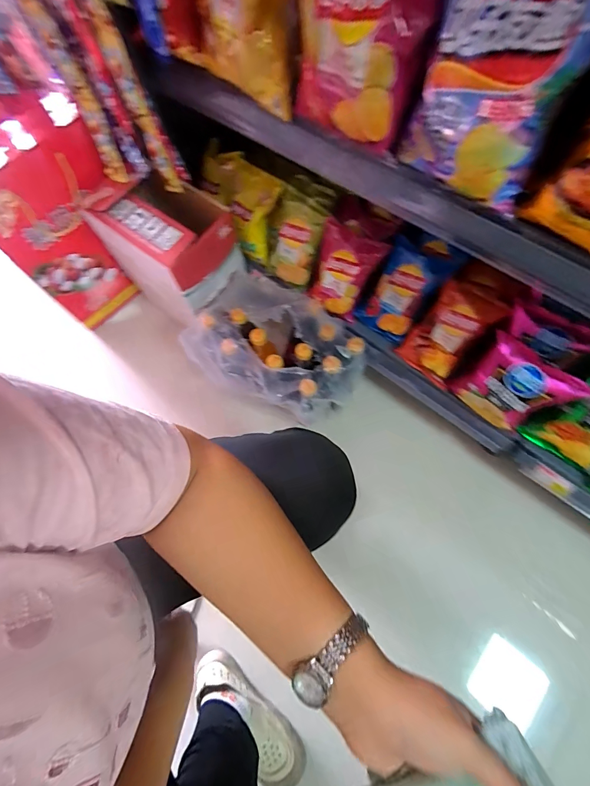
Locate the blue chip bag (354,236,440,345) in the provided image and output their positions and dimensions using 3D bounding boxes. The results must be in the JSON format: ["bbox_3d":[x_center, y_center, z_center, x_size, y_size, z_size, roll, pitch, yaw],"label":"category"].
[{"bbox_3d":[0.215,-0.211,0.753,0.125,0.189,0.050,29,32,8],"label":"blue chip bag"}]

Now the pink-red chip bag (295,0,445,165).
[{"bbox_3d":[0.061,-0.382,0.373,0.163,0.198,0.056,41,77,14],"label":"pink-red chip bag"}]

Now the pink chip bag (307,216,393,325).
[{"bbox_3d":[0.100,-0.250,0.739,0.128,0.172,0.045,29,40,11],"label":"pink chip bag"}]

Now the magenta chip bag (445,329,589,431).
[{"bbox_3d":[0.386,-0.004,0.638,0.161,0.158,0.065,39,76,14],"label":"magenta chip bag"}]

